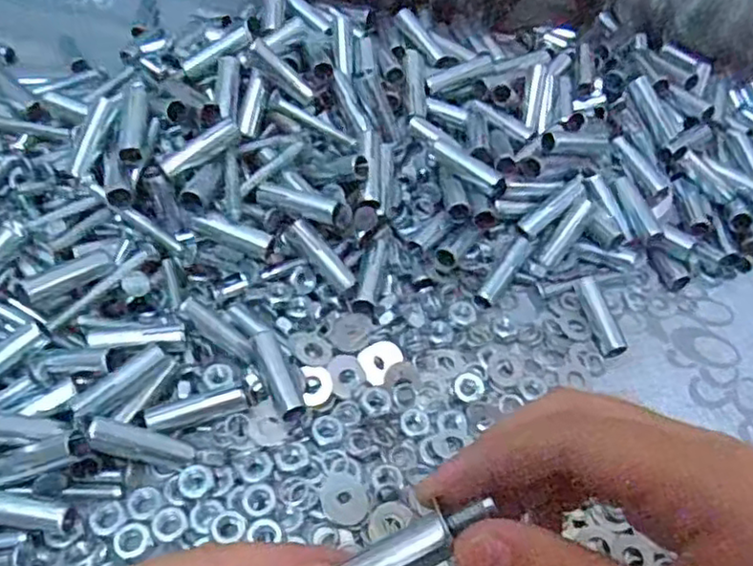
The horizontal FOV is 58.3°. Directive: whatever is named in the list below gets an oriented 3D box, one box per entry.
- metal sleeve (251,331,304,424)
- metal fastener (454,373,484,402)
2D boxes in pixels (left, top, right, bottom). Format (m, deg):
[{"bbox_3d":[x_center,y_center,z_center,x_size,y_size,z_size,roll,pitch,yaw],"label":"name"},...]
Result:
[{"bbox_3d":[-0.040,0.038,0.277,0.011,0.014,0.038,-17,52,-20],"label":"metal sleeve"},{"bbox_3d":[0.040,0.045,0.291,0.012,0.005,0.012,3,48,-3],"label":"metal fastener"}]

